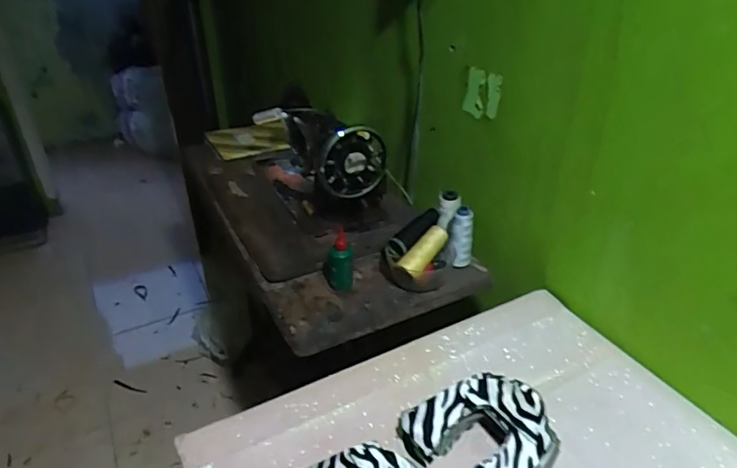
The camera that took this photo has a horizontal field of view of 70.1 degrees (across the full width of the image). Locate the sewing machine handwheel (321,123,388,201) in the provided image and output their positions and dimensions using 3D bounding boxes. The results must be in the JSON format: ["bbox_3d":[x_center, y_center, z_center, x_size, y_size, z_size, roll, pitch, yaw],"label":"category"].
[{"bbox_3d":[-0.033,-0.136,0.972,0.134,0.149,0.045,-37,53,0],"label":"sewing machine handwheel"}]

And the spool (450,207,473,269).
[{"bbox_3d":[0.167,0.006,0.946,0.041,0.113,0.033,5,33,9],"label":"spool"}]

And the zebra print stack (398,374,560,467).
[{"bbox_3d":[0.140,0.243,0.630,0.146,0.063,0.162,-20,37,-28],"label":"zebra print stack"}]

